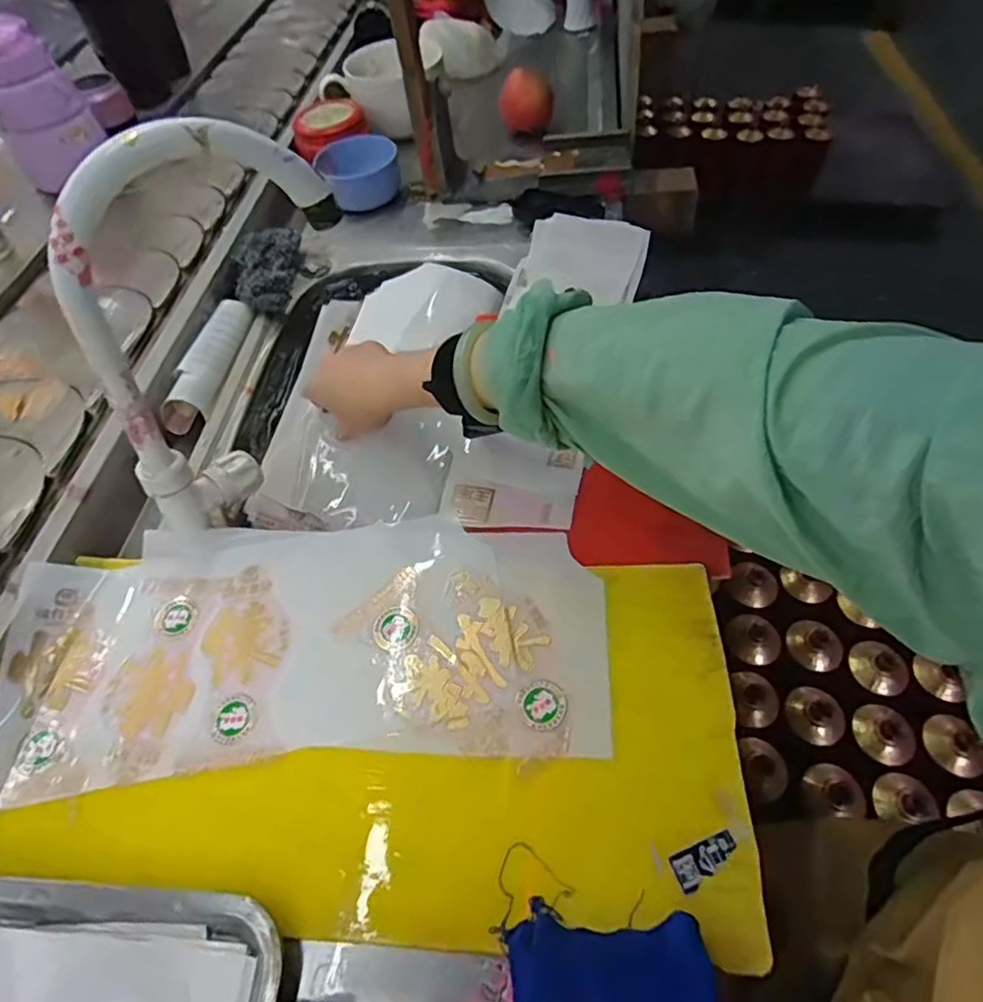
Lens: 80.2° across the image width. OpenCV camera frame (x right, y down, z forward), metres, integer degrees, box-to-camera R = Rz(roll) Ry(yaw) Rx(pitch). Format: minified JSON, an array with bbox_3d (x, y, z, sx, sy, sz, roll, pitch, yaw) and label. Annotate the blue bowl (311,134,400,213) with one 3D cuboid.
[{"bbox_3d":[-0.177,-0.442,0.784,0.106,0.053,0.086,-23,59,-11],"label":"blue bowl"}]

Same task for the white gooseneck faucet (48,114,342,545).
[{"bbox_3d":[-0.190,-0.109,0.418,0.210,0.270,0.038,-40,64,-20],"label":"white gooseneck faucet"}]

